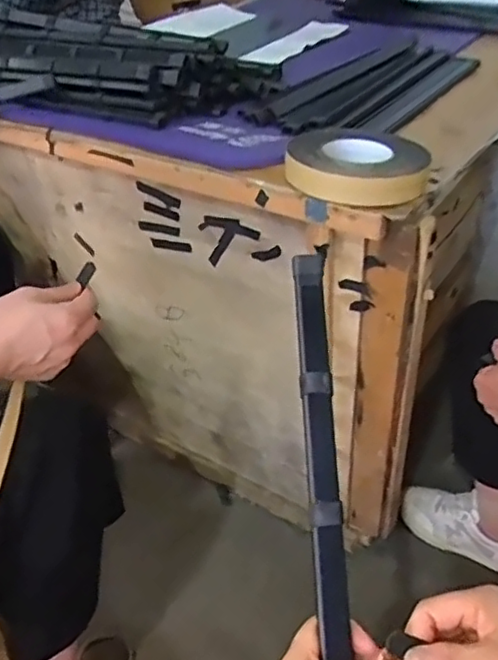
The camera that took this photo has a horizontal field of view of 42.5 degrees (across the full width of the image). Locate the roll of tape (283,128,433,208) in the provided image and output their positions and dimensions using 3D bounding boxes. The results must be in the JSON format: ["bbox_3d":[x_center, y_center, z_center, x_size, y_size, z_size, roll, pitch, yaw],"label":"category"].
[{"bbox_3d":[0.126,-0.194,0.736,0.152,0.038,0.152,-2,36,1],"label":"roll of tape"}]

